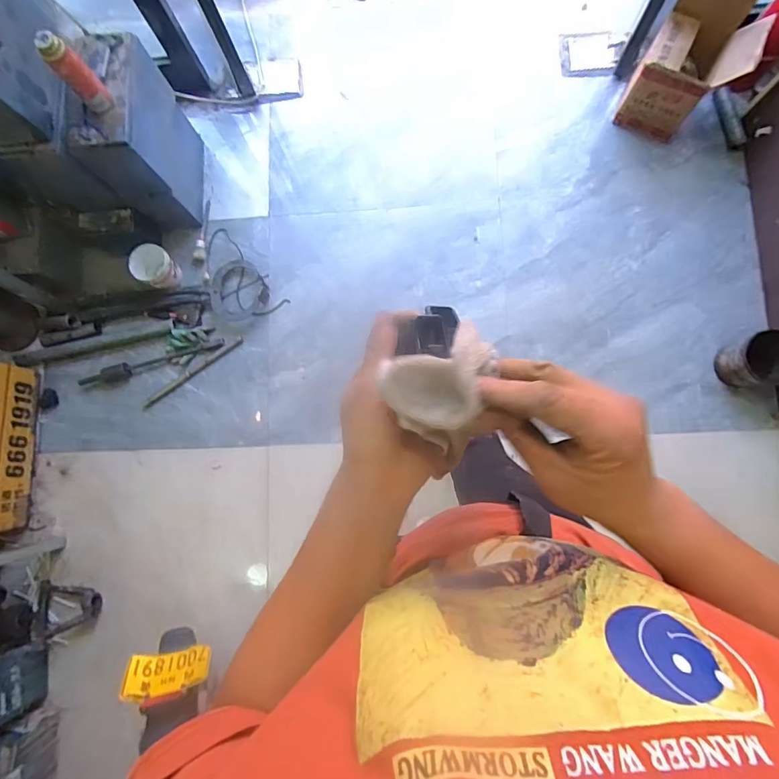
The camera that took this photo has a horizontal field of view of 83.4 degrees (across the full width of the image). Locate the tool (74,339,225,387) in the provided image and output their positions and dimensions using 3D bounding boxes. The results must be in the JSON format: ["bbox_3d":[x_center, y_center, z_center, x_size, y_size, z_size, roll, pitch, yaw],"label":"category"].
[{"bbox_3d":[-0.804,-0.089,1.487,0.497,0.046,0.057,-16,85,1],"label":"tool"}]

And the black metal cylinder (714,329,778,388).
[{"bbox_3d":[1.107,-0.088,1.323,0.167,0.175,0.157,-1,82,4],"label":"black metal cylinder"}]

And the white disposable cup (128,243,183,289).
[{"bbox_3d":[-0.761,-0.399,1.436,0.121,0.145,0.115,-1,82,4],"label":"white disposable cup"}]

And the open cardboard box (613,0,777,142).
[{"bbox_3d":[0.881,-0.959,1.297,0.263,0.284,0.280,27,85,7],"label":"open cardboard box"}]

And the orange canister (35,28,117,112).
[{"bbox_3d":[-0.707,-0.714,0.991,0.060,0.175,0.066,-1,82,4],"label":"orange canister"}]

